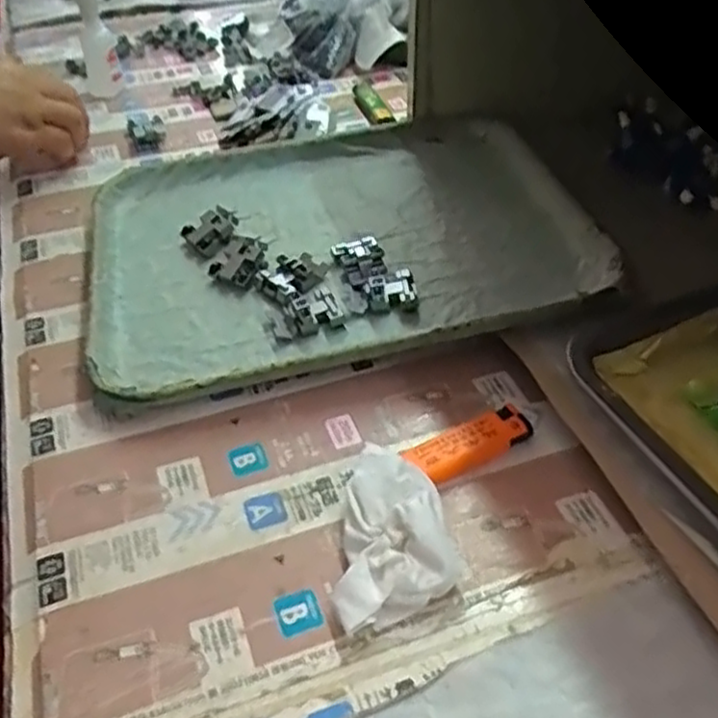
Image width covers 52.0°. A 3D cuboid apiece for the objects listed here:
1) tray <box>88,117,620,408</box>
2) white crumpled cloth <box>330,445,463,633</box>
[{"bbox_3d":[-0.015,-0.086,0.539,0.349,0.035,0.268,-11,43,-9],"label":"tray"},{"bbox_3d":[0.020,0.086,0.357,0.054,0.026,0.090,2,43,5],"label":"white crumpled cloth"}]

